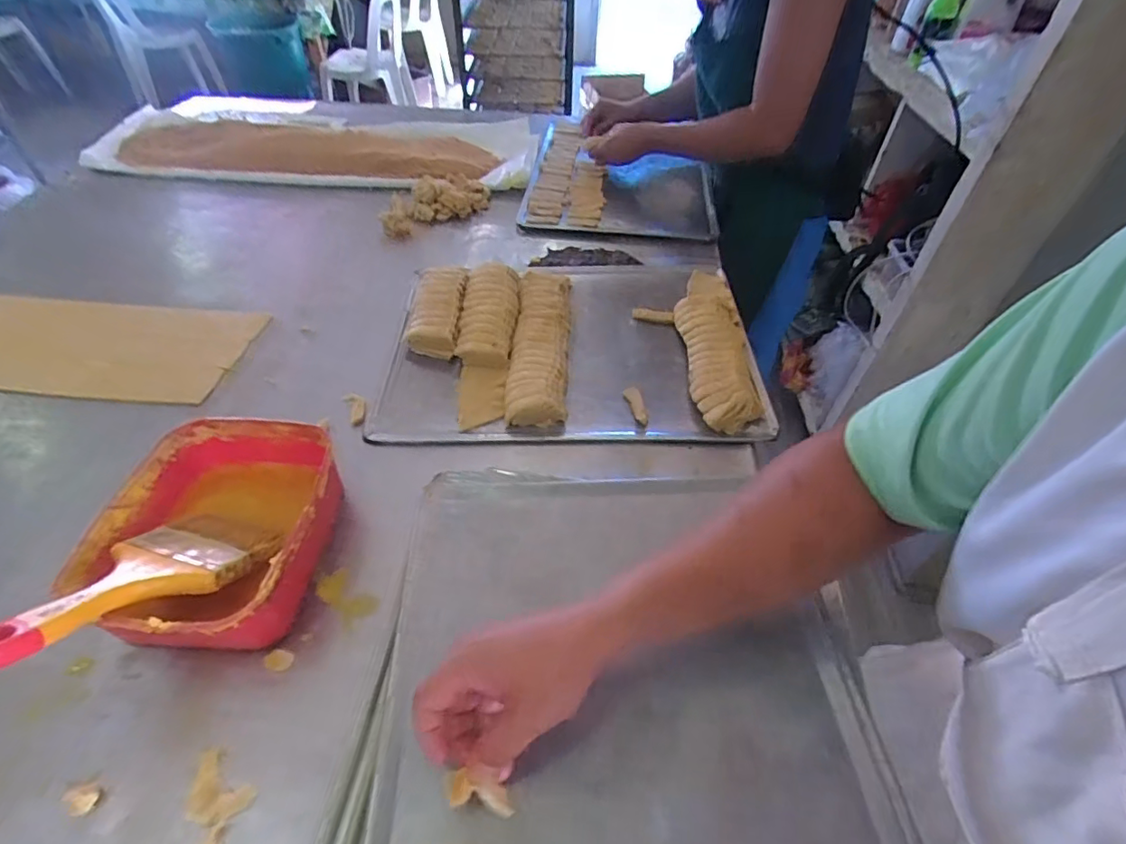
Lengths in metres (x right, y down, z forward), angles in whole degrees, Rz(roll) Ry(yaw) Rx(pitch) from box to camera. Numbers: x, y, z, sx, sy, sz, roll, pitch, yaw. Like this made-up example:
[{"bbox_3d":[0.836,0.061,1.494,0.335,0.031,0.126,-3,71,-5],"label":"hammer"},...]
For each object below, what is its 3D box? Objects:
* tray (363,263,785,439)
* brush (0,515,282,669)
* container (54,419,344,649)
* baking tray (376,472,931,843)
[{"bbox_3d":[0.003,-0.109,0.678,0.426,0.032,0.319,-2,47,0],"label":"tray"},{"bbox_3d":[-0.318,0.118,0.407,0.097,0.015,0.204,14,18,14],"label":"brush"},{"bbox_3d":[-0.295,0.095,0.479,0.179,0.069,0.203,-6,47,-4],"label":"container"},{"bbox_3d":[0.047,0.221,0.368,0.330,0.022,0.461,-4,47,-3],"label":"baking tray"}]

